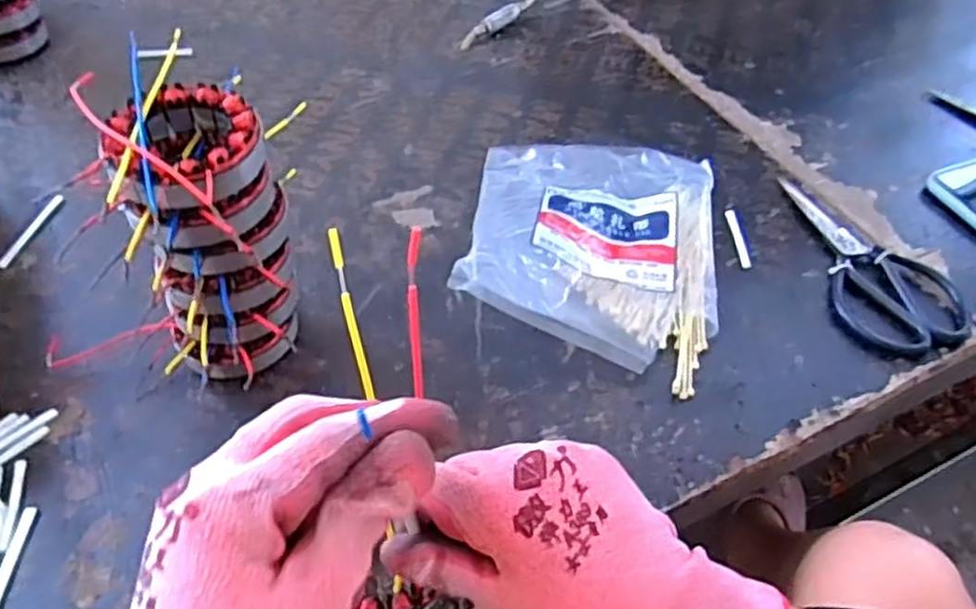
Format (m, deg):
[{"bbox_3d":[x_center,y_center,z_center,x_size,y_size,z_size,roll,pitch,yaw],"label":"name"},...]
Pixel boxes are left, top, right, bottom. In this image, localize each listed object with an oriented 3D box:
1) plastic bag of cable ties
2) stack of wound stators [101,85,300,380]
[{"bbox_3d":[0.086,-0.065,0.599,0.203,0.068,0.264,7,50,6],"label":"plastic bag of cable ties"},{"bbox_3d":[-0.177,-0.032,0.485,0.093,0.199,0.105,-12,51,-10],"label":"stack of wound stators"}]

